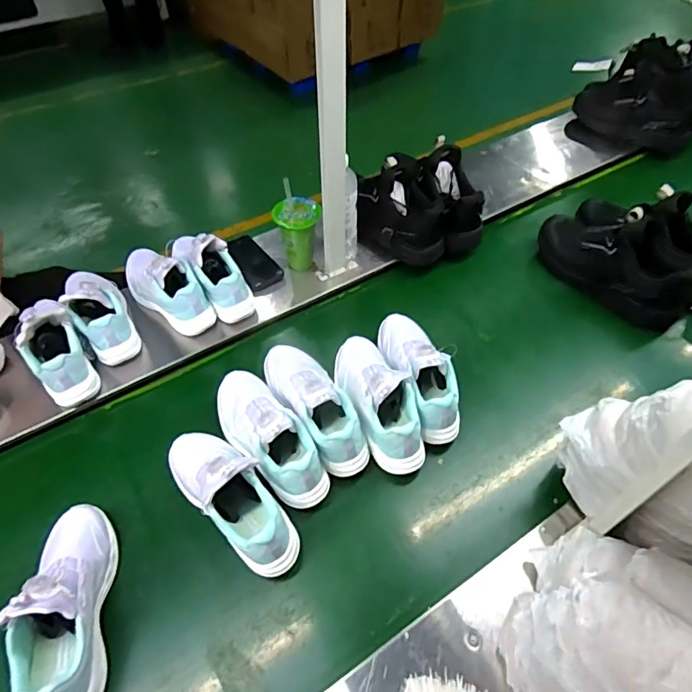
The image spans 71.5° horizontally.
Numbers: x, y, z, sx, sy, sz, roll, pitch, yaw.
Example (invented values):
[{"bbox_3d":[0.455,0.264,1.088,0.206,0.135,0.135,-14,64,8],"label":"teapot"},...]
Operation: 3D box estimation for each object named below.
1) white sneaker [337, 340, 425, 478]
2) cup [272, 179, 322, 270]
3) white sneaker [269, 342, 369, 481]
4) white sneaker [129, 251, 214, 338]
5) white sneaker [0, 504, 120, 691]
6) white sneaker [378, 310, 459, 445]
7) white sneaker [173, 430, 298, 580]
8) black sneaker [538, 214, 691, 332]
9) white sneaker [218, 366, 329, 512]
[{"bbox_3d":[0.049,0.079,0.791,0.092,0.124,0.259,-19,54,-15],"label":"white sneaker"},{"bbox_3d":[-0.097,-0.234,0.965,0.079,0.169,0.079,32,58,23],"label":"cup"},{"bbox_3d":[-0.052,0.081,0.778,0.093,0.105,0.257,-26,56,-20],"label":"white sneaker"},{"bbox_3d":[-0.346,-0.117,0.915,0.216,0.107,0.088,31,58,22],"label":"white sneaker"},{"bbox_3d":[-0.353,0.323,0.597,0.081,0.163,0.249,-8,52,-7],"label":"white sneaker"},{"bbox_3d":[0.121,0.035,0.819,0.083,0.123,0.255,-14,53,-11],"label":"white sneaker"},{"bbox_3d":[-0.166,0.195,0.677,0.091,0.124,0.258,-37,60,-26],"label":"white sneaker"},{"bbox_3d":[0.538,-0.177,0.949,0.324,0.148,0.129,35,59,25],"label":"black sneaker"},{"bbox_3d":[-0.120,0.124,0.740,0.103,0.094,0.256,-32,58,-23],"label":"white sneaker"}]

